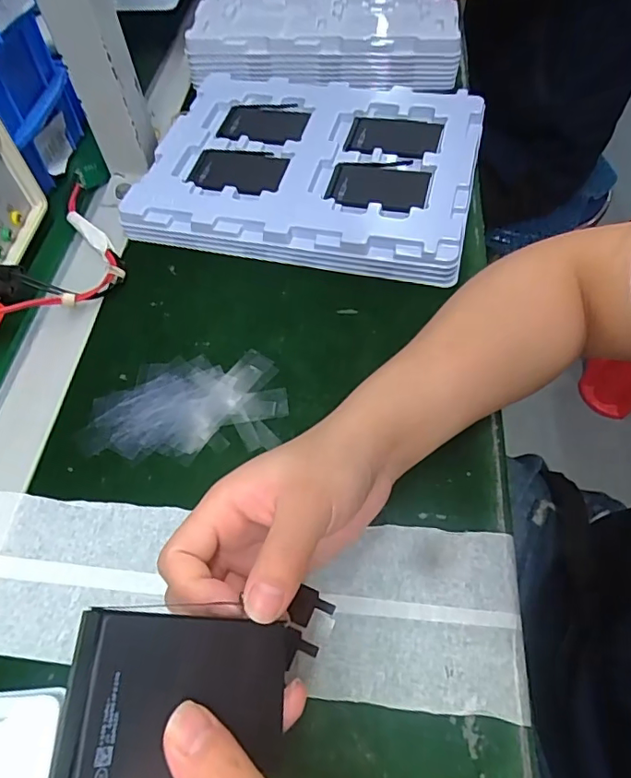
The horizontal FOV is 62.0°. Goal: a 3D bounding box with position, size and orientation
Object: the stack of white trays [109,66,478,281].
[{"bbox_3d":[-0.001,-0.204,0.470,0.274,0.042,0.218,12,59,8],"label":"stack of white trays"}]

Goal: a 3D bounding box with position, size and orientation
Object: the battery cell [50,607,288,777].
[{"bbox_3d":[-0.042,0.102,0.176,0.007,0.082,0.047,-19,58,40],"label":"battery cell"}]

